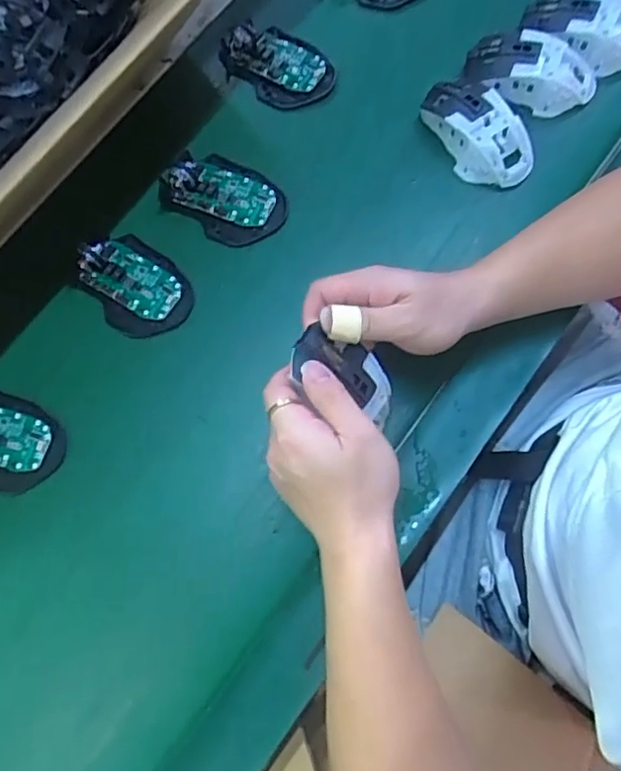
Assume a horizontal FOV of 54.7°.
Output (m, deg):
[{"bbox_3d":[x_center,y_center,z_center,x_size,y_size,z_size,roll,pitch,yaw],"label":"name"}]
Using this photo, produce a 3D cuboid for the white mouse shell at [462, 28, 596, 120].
[{"bbox_3d":[0.202,-0.289,0.548,0.119,0.035,0.067,16,74,7],"label":"white mouse shell"}]

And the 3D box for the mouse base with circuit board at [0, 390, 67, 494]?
[{"bbox_3d":[-0.258,0.044,0.496,0.099,0.027,0.073,25,76,9],"label":"mouse base with circuit board"}]

